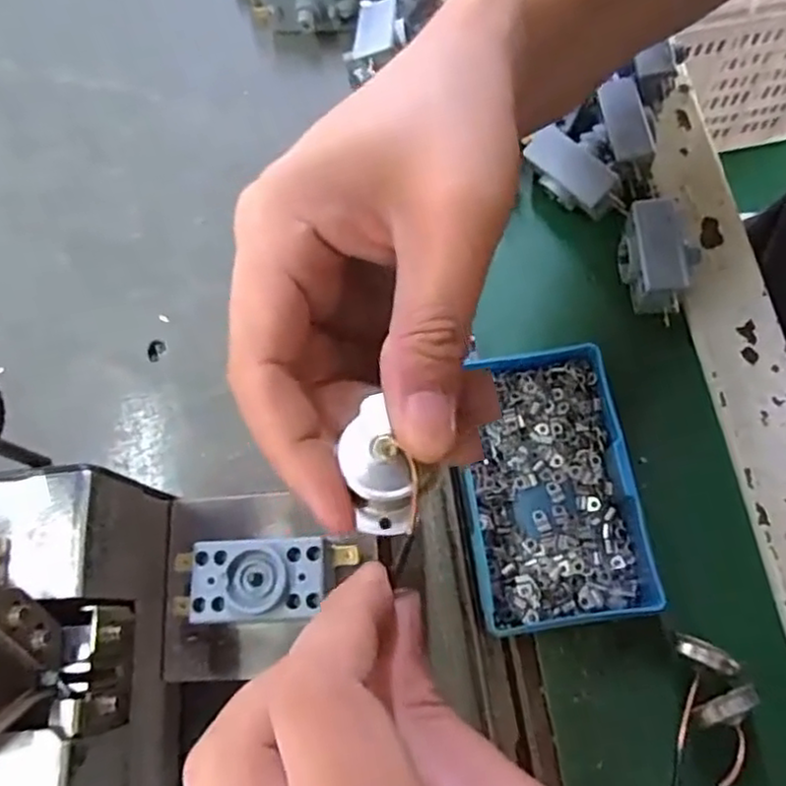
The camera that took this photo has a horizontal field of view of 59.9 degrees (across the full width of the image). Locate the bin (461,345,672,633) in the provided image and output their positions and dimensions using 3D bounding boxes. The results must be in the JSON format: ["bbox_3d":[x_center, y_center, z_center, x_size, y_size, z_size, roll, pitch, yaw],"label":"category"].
[{"bbox_3d":[0.066,0.039,0.294,0.069,0.021,0.114,-9,72,-1],"label":"bin"}]

